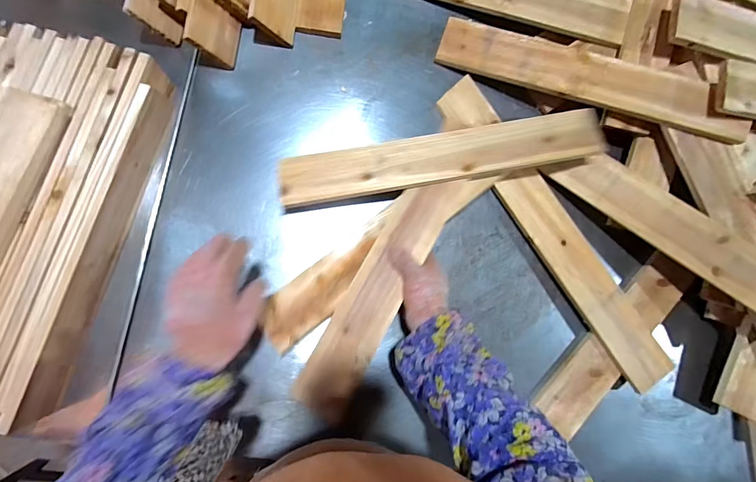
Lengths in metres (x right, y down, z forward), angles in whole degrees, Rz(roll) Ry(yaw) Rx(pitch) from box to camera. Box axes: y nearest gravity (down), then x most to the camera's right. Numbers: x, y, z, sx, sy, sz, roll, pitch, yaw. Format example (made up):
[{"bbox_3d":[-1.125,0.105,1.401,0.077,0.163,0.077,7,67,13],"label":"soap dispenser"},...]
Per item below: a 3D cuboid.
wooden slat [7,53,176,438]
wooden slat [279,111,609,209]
[{"bbox_3d":[-0.382,-0.006,0.497,0.018,0.078,0.506,16,82,-4],"label":"wooden slat"},{"bbox_3d":[0.107,-0.131,0.564,0.506,0.025,0.080,-12,84,-5],"label":"wooden slat"}]

